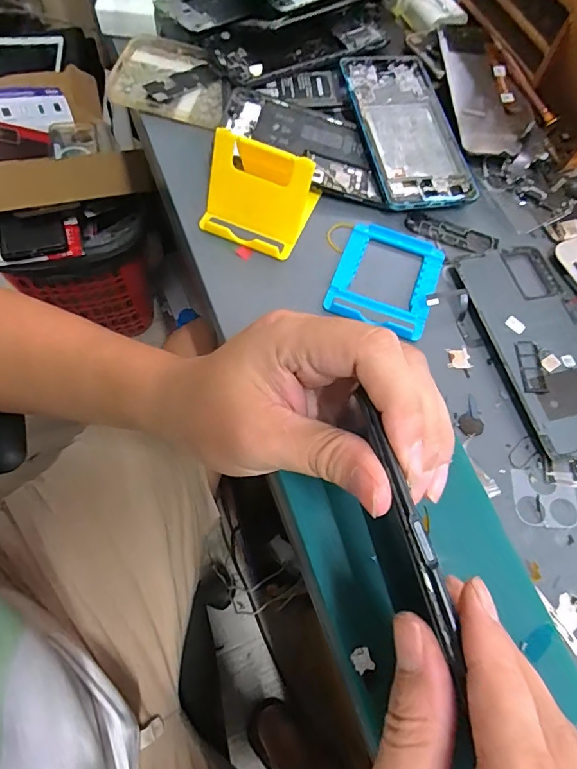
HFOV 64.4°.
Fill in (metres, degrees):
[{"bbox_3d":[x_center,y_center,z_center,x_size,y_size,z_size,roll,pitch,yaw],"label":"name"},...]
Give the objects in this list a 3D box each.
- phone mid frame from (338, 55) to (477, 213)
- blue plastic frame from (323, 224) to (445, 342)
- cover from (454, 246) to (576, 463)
[{"bbox_3d":[0.097,-0.213,0.377,0.077,0.009,0.163,-9,67,-10],"label":"phone mid frame"},{"bbox_3d":[0.071,-0.077,0.331,0.071,0.006,0.087,21,66,3],"label":"blue plastic frame"},{"bbox_3d":[0.177,-0.030,0.315,0.072,0.004,0.156,-12,68,-11],"label":"cover"}]

